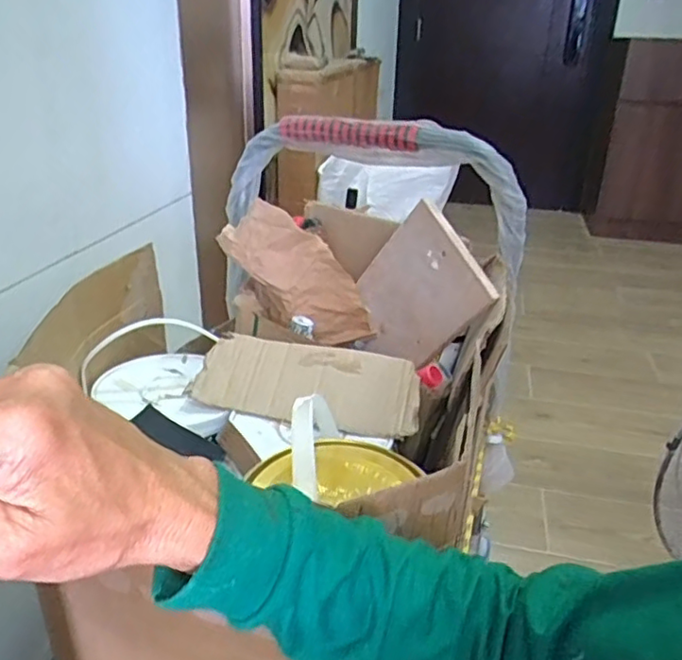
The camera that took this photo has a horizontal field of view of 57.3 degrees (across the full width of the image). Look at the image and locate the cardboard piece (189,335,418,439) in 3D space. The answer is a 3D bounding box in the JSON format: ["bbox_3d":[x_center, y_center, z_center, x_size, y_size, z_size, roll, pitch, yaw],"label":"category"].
[{"bbox_3d":[-0.034,0.054,0.675,0.231,0.013,0.094,10,61,5],"label":"cardboard piece"}]

